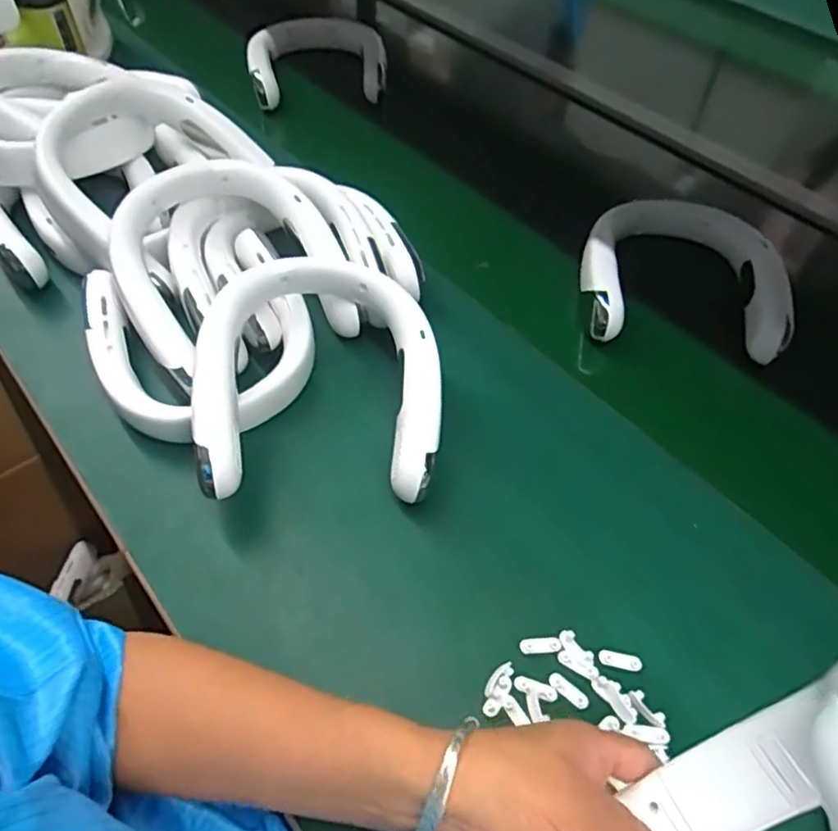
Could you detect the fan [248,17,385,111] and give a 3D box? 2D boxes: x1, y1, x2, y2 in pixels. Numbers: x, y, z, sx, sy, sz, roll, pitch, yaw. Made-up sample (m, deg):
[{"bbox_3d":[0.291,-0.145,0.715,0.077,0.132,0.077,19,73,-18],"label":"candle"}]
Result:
[{"bbox_3d":[-0.143,-0.498,0.870,0.177,0.049,0.185,-9,55,-8],"label":"fan"}]

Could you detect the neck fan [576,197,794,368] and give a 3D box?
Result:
[{"bbox_3d":[0.261,-0.146,0.623,0.189,0.039,0.190,11,55,7],"label":"neck fan"}]

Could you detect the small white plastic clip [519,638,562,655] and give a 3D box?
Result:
[{"bbox_3d":[0.083,0.157,0.429,0.028,0.004,0.011,-4,55,-4],"label":"small white plastic clip"}]

